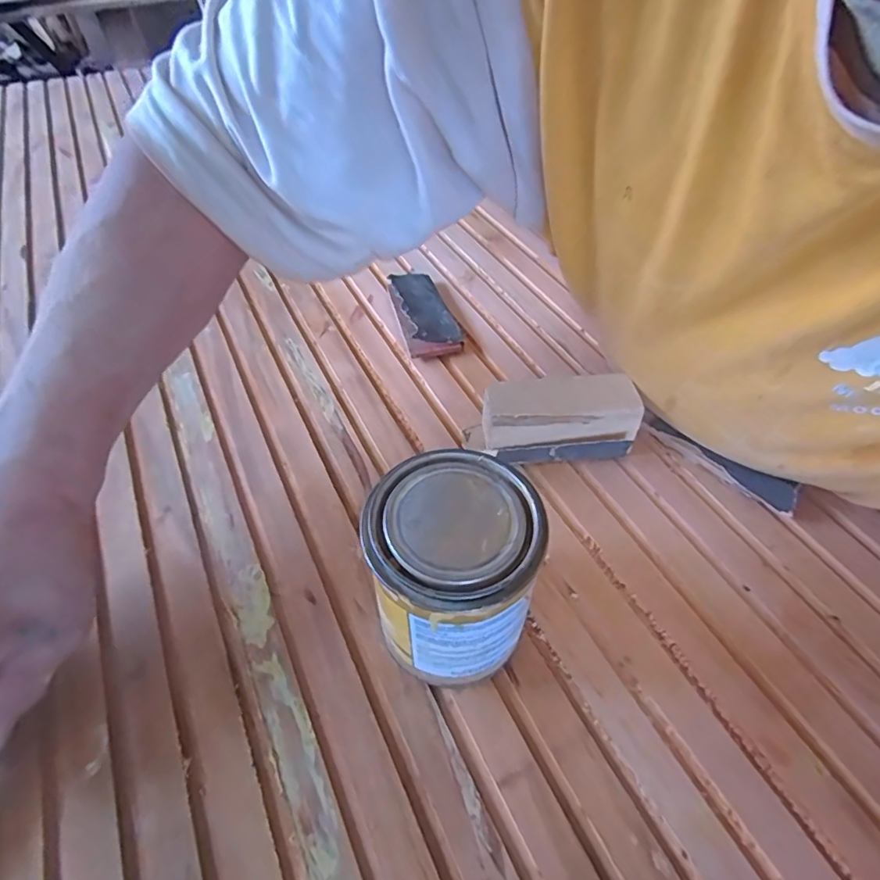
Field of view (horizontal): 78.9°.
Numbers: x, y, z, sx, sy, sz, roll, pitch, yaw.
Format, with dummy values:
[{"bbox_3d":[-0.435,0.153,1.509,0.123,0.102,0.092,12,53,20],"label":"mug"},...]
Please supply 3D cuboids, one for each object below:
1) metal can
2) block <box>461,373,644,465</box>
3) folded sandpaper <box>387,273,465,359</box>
[{"bbox_3d":[0.006,0.073,0.279,0.079,0.108,0.083,-1,48,1],"label":"metal can"},{"bbox_3d":[0.080,-0.012,0.390,0.115,0.050,0.048,-4,50,-3],"label":"block"},{"bbox_3d":[-0.014,-0.116,0.495,0.051,0.023,0.102,-13,51,-10],"label":"folded sandpaper"}]

